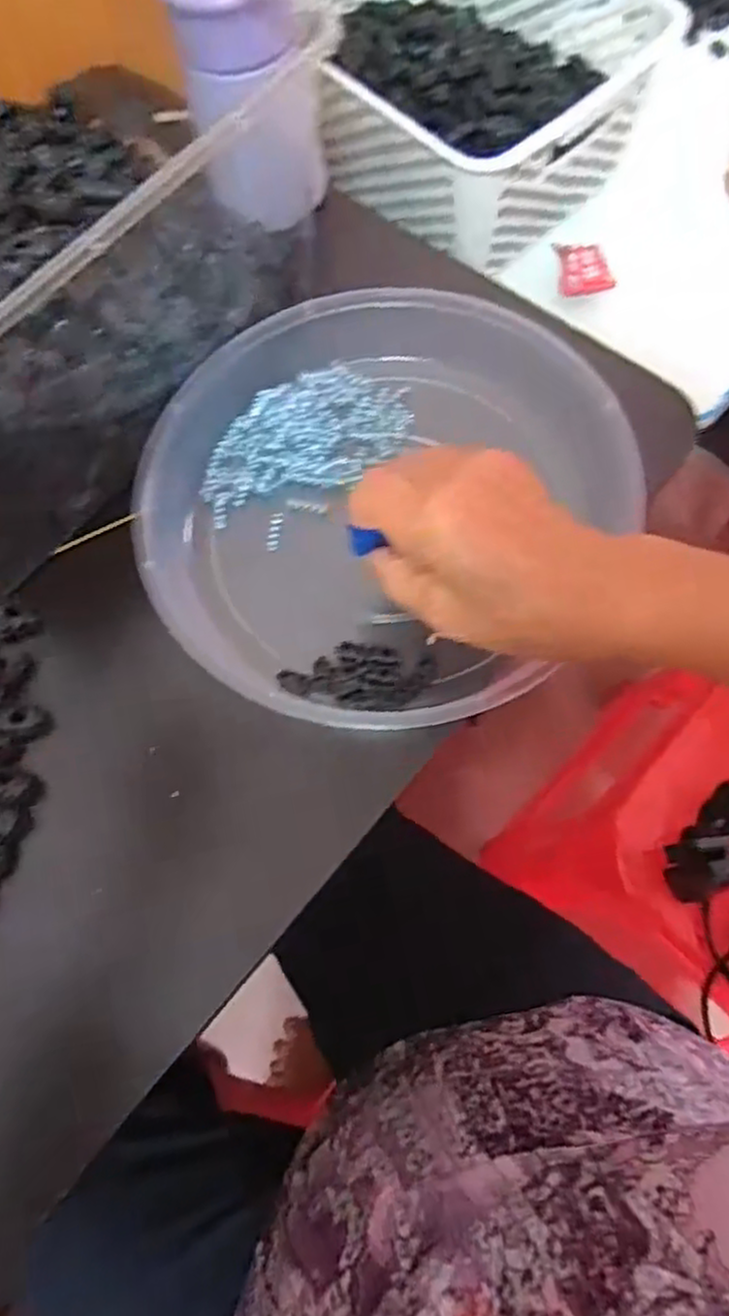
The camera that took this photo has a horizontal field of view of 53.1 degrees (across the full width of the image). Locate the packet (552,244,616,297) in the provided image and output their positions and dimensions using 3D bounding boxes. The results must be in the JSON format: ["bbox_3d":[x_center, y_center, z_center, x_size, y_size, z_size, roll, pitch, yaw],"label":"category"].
[{"bbox_3d":[0.164,-0.294,0.547,0.037,0.012,0.045,-3,71,1],"label":"packet"}]

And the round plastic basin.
[{"bbox_3d":[0.011,-0.087,0.384,0.223,0.066,0.253,29,74,11],"label":"round plastic basin"}]

